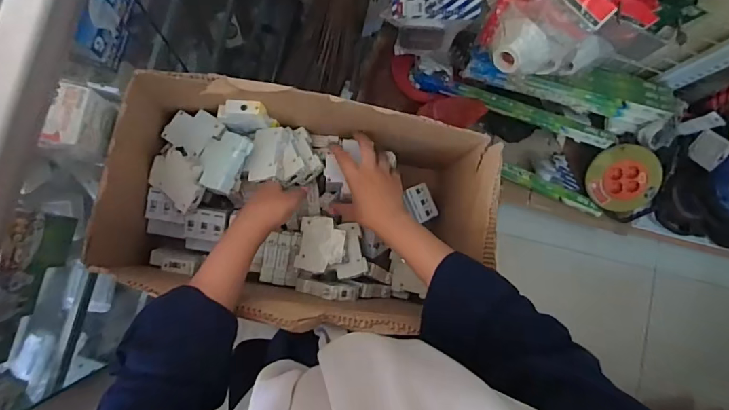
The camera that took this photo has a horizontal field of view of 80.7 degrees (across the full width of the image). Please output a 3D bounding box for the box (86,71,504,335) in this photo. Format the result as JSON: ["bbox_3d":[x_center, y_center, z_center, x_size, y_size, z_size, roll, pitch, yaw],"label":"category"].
[{"bbox_3d":[-0.075,0.003,0.586,0.446,0.197,0.242,9,84,-6],"label":"box"}]

